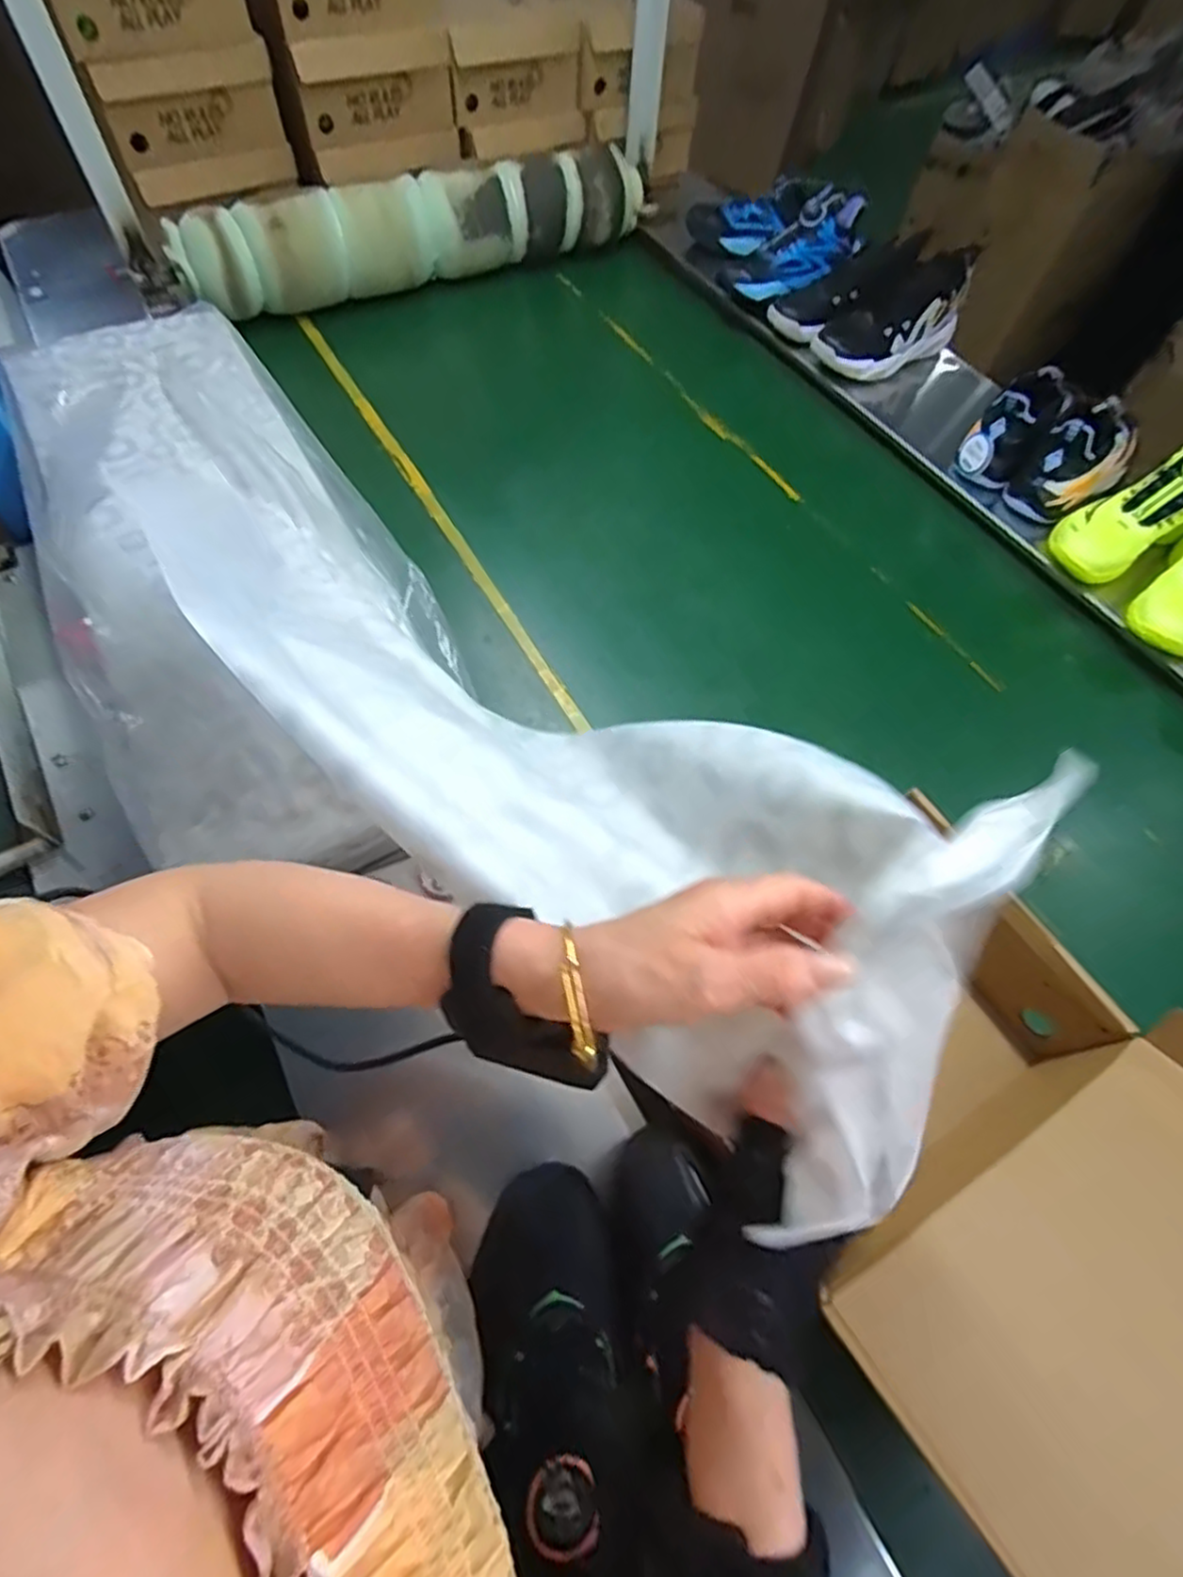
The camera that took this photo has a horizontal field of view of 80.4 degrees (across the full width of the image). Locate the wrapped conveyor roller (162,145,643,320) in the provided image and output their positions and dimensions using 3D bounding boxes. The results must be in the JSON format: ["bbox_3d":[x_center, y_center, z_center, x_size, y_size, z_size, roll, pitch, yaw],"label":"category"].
[{"bbox_3d":[-0.270,-0.947,1.166,0.810,0.141,0.128,-28,66,-18],"label":"wrapped conveyor roller"}]

